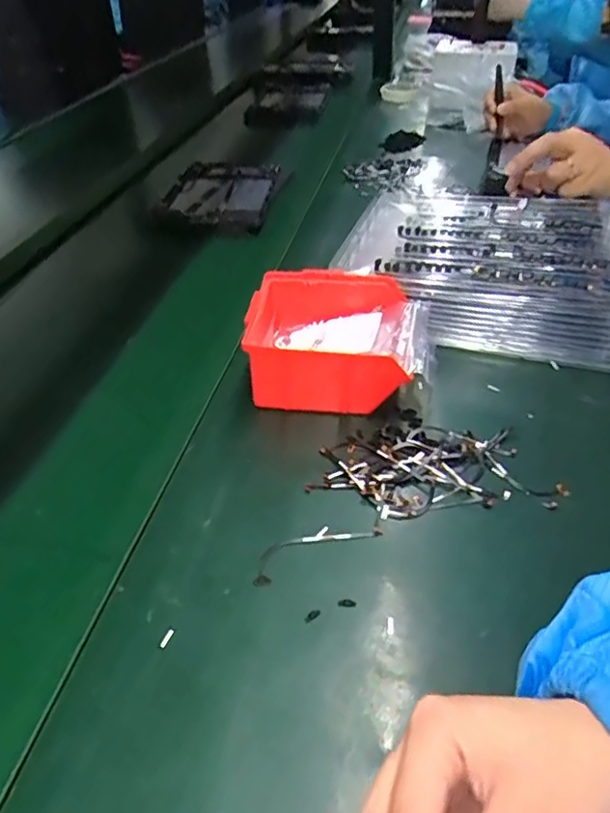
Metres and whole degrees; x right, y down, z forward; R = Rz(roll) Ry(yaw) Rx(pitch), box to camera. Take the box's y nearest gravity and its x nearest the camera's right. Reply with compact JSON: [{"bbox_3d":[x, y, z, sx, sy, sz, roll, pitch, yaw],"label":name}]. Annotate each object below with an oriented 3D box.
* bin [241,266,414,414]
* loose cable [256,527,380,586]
[{"bbox_3d":[0.020,-0.062,0.527,0.135,0.062,0.125,3,39,5],"label":"bin"},{"bbox_3d":[0.006,0.093,0.404,0.093,0.005,0.026,-20,43,-19],"label":"loose cable"}]

